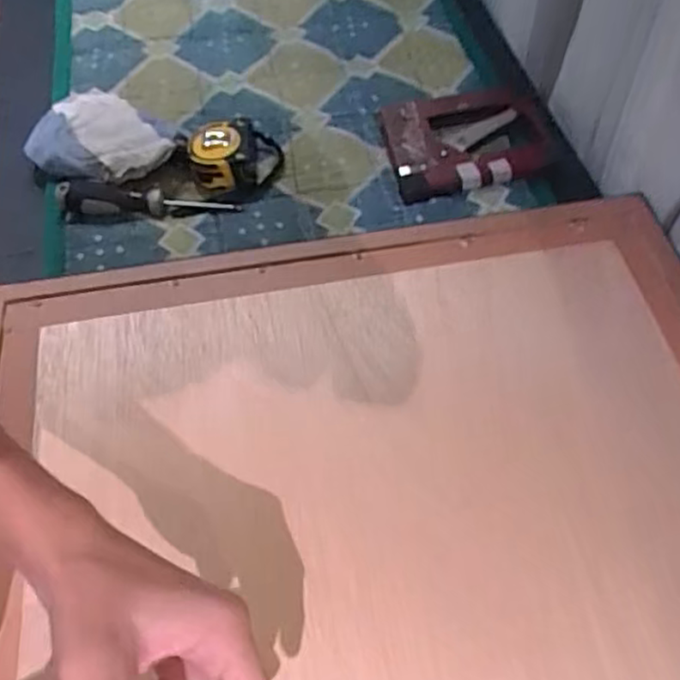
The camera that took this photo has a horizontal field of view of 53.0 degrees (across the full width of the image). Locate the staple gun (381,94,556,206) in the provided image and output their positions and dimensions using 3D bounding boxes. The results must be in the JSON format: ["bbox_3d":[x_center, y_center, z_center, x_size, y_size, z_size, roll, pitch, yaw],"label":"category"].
[{"bbox_3d":[0.128,-0.202,0.683,0.154,0.028,0.123,-9,59,-6],"label":"staple gun"}]

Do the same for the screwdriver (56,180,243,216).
[{"bbox_3d":[-0.184,-0.130,0.649,0.171,0.024,0.030,2,59,0],"label":"screwdriver"}]

